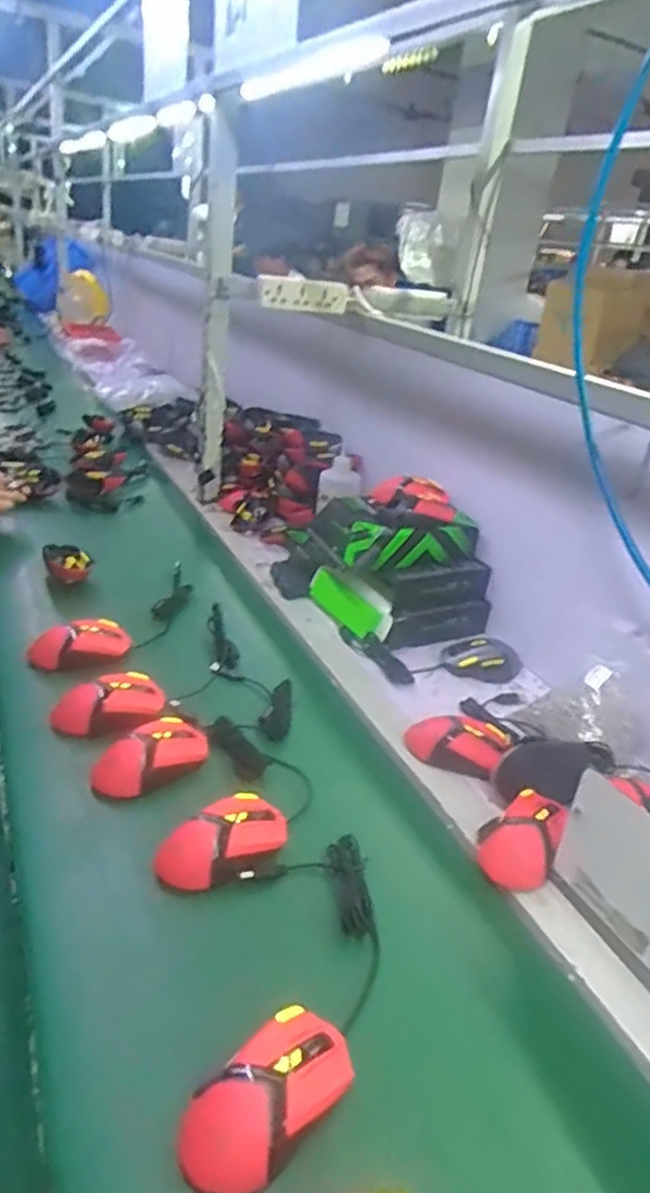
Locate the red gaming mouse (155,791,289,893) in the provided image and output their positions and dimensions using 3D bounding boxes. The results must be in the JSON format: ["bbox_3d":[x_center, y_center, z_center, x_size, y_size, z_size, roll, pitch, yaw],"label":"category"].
[{"bbox_3d":[-0.089,0.221,0.622,0.121,0.039,0.069,-16,35,-36],"label":"red gaming mouse"}]

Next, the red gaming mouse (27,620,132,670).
[{"bbox_3d":[-0.314,0.059,0.882,0.124,0.044,0.059,-8,31,-25],"label":"red gaming mouse"}]

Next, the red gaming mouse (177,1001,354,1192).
[{"bbox_3d":[-0.035,0.324,0.447,0.119,0.040,0.065,-17,36,-38],"label":"red gaming mouse"}]

